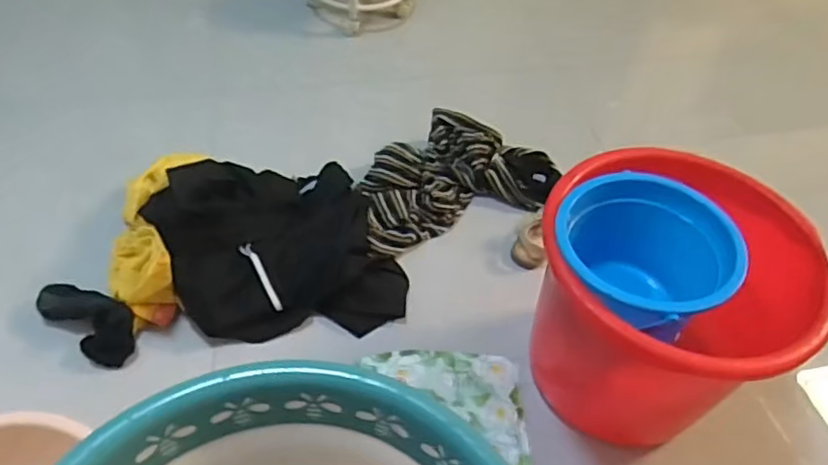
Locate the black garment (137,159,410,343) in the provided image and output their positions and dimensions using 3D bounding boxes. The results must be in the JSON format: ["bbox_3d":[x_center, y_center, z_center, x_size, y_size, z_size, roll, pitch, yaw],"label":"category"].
[{"bbox_3d":[-0.215,0.007,0.995,0.369,0.116,0.313,-5,50,-10],"label":"black garment"}]

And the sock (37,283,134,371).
[{"bbox_3d":[-0.483,0.130,0.905,0.175,0.032,0.079,28,52,18],"label":"sock"}]

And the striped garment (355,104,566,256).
[{"bbox_3d":[0.081,-0.116,1.152,0.398,0.082,0.234,-15,52,-18],"label":"striped garment"}]

